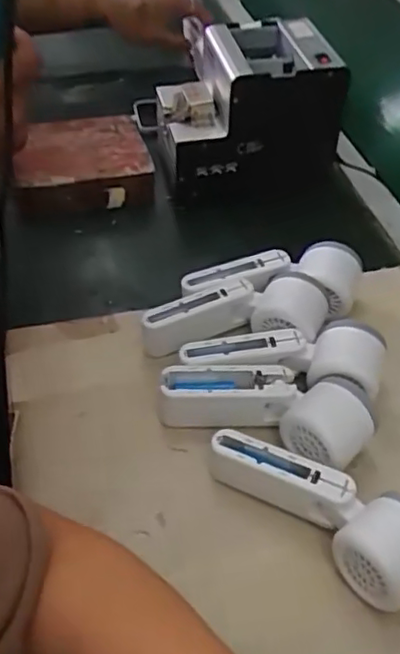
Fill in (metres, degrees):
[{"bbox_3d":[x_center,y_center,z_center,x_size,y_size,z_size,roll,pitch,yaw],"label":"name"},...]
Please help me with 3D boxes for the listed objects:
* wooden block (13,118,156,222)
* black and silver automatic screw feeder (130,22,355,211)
[{"bbox_3d":[-0.130,-0.185,0.706,0.144,0.064,0.121,-4,47,-7],"label":"wooden block"},{"bbox_3d":[0.050,-0.240,0.697,0.188,0.145,0.119,-5,47,-8],"label":"black and silver automatic screw feeder"}]

